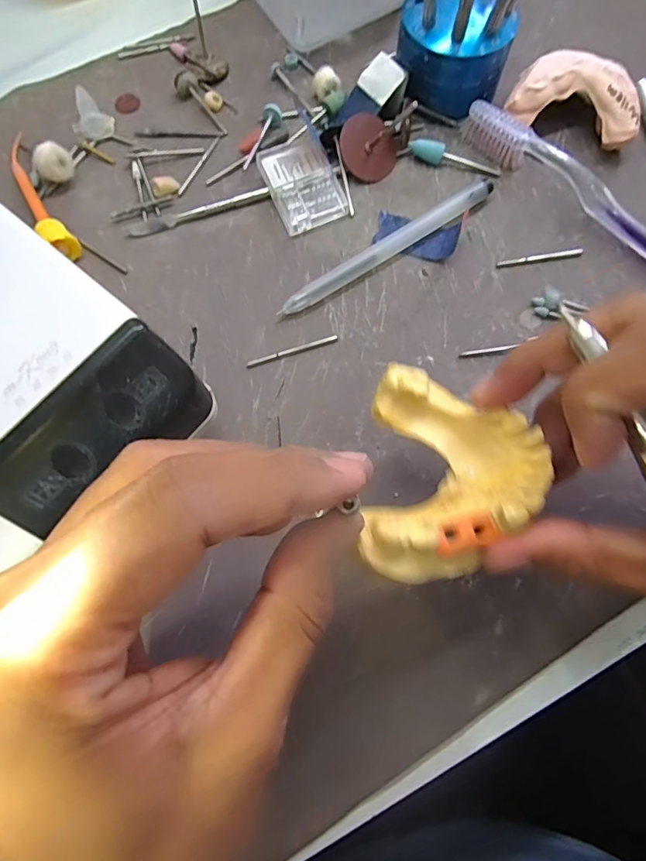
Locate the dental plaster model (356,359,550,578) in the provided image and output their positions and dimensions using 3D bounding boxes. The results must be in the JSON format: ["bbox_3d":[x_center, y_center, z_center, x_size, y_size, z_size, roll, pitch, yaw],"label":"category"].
[{"bbox_3d":[0.042,0.014,0.161,0.053,0.026,0.071,9,74,3],"label":"dental plaster model"}]

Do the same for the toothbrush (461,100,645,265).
[{"bbox_3d":[0.141,-0.110,0.243,0.012,0.019,0.175,-44,78,-11],"label":"toothbrush"}]

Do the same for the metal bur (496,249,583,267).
[{"bbox_3d":[0.109,-0.087,0.244,0.044,0.004,0.004,-9,74,-3],"label":"metal bur"}]

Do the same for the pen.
[{"bbox_3d":[0.032,-0.091,0.243,0.123,0.008,0.010,-33,76,-9],"label":"pen"}]

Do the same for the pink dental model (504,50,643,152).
[{"bbox_3d":[0.133,-0.174,0.261,0.065,0.028,0.039,16,74,5],"label":"pink dental model"}]

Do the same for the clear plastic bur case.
[{"bbox_3d":[-0.011,-0.127,0.253,0.034,0.010,0.047,-22,75,-6],"label":"clear plastic bur case"}]

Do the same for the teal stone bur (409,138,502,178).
[{"bbox_3d":[0.070,-0.144,0.259,0.050,0.010,0.007,18,75,5],"label":"teal stone bur"}]

